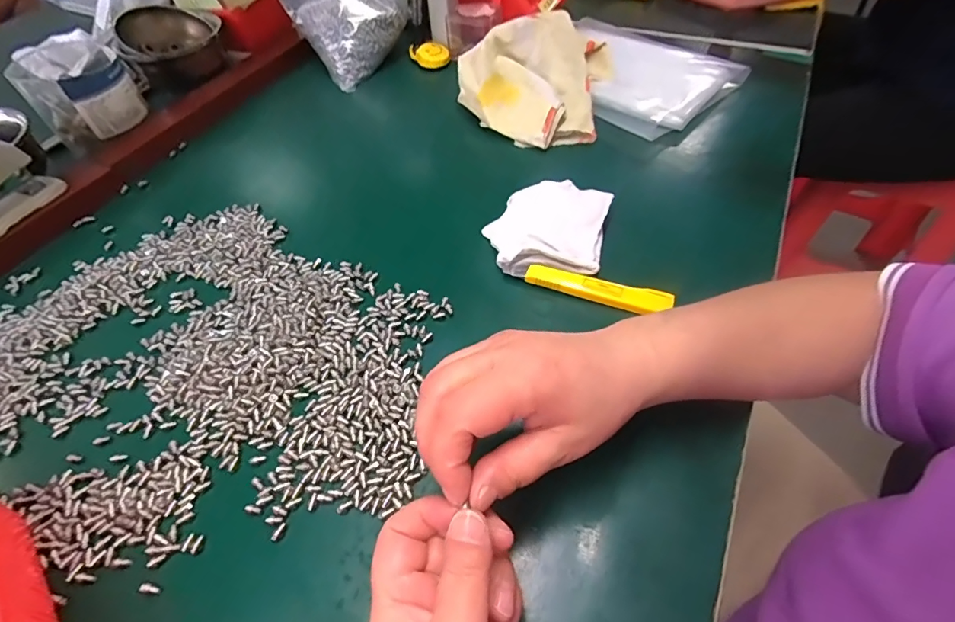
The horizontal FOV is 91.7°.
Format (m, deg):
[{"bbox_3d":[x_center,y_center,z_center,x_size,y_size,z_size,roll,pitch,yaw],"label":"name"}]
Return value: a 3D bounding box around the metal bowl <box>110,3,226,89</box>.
[{"bbox_3d":[-0.386,-0.338,0.594,0.114,0.072,0.114,-26,55,-17],"label":"metal bowl"}]

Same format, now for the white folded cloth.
[{"bbox_3d":[0.060,-0.074,0.406,0.099,0.022,0.100,10,53,11],"label":"white folded cloth"}]

